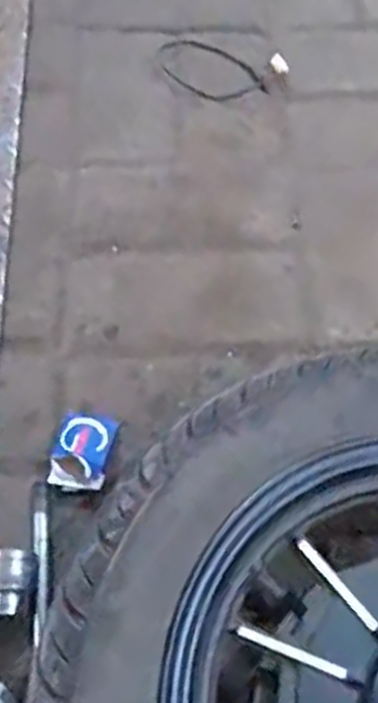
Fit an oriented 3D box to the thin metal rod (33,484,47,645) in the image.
[{"bbox_3d":[-0.104,0.146,0.519,0.010,0.010,0.112,-5,60,-4],"label":"thin metal rod"}]

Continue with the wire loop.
[{"bbox_3d":[0.033,-0.309,0.809,0.152,0.019,0.081,23,62,12],"label":"wire loop"}]

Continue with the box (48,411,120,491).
[{"bbox_3d":[-0.079,0.076,0.557,0.041,0.025,0.060,11,60,5],"label":"box"}]

